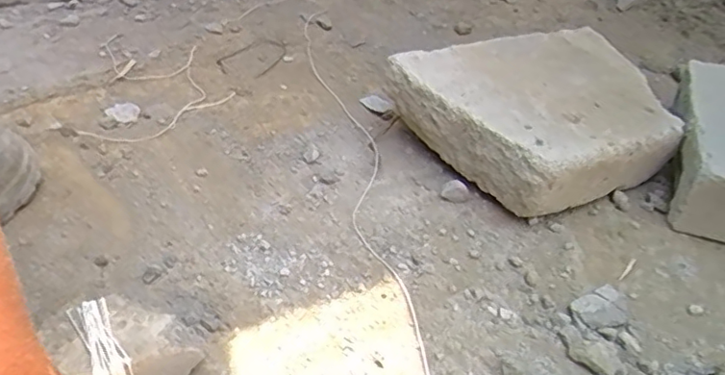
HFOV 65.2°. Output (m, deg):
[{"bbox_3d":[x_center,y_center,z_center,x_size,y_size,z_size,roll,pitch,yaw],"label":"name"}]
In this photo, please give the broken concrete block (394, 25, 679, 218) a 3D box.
[{"bbox_3d":[0.188,-0.075,0.583,0.280,0.094,0.194,-18,47,-23],"label":"broken concrete block"}]

